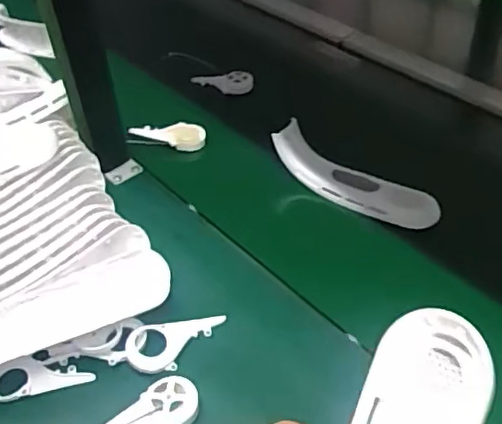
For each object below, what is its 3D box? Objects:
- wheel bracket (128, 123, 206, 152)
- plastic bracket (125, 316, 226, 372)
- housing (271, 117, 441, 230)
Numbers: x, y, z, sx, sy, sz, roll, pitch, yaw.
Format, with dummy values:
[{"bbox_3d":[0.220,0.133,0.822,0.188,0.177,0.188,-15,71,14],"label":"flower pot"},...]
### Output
[{"bbox_3d":[-0.107,-0.096,0.760,0.094,0.026,0.040,-10,44,-5],"label":"wheel bracket"},{"bbox_3d":[-0.066,0.117,0.527,0.088,0.012,0.043,-12,44,-7],"label":"plastic bracket"},{"bbox_3d":[0.117,-0.042,0.658,0.192,0.063,0.050,23,51,26],"label":"housing"}]

